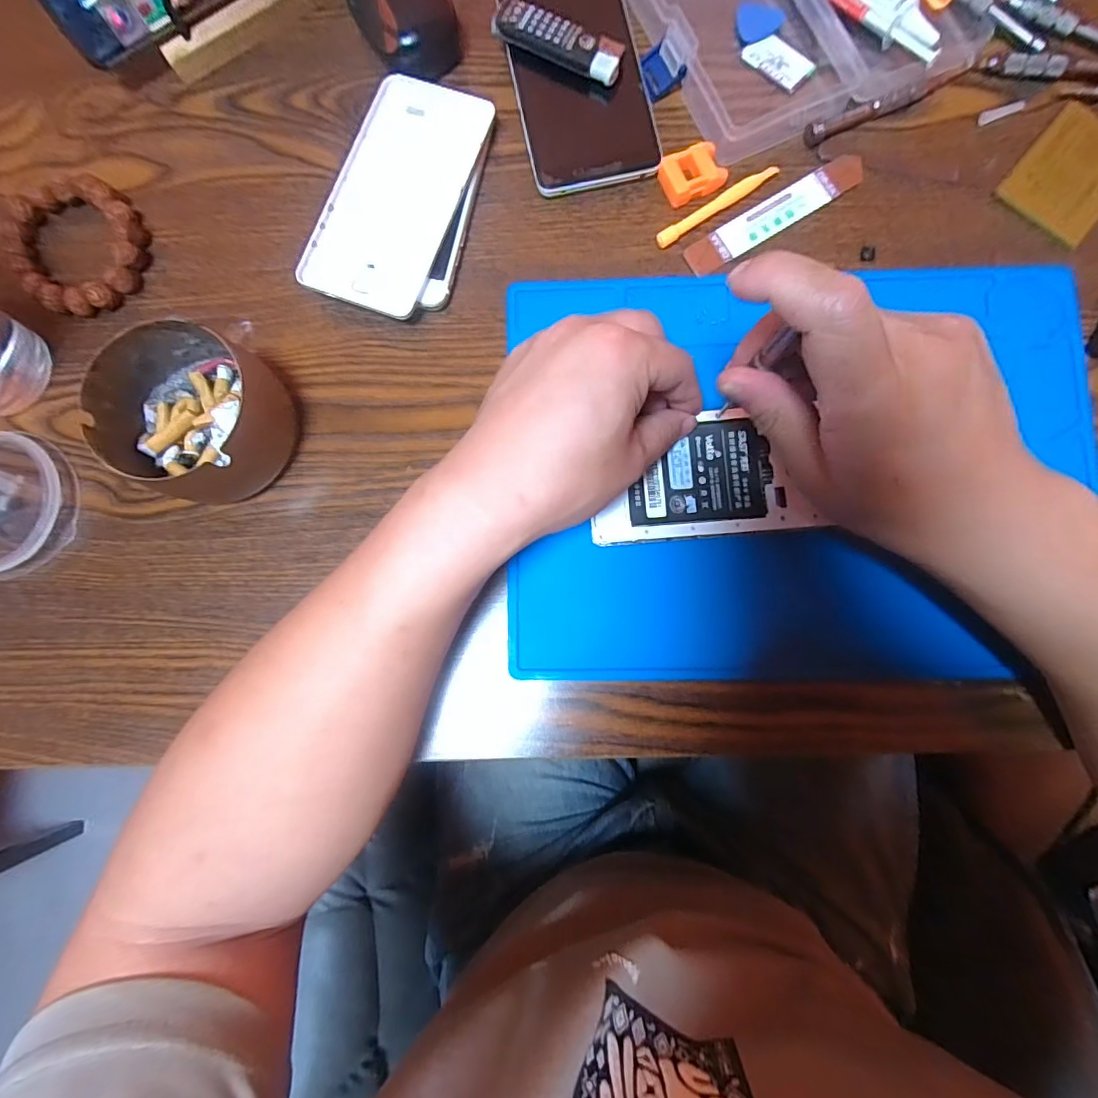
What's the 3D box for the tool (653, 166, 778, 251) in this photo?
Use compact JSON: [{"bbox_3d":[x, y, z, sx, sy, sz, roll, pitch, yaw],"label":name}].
[{"bbox_3d":[0.100,-0.204,0.300,0.083,0.006,0.009,-34,84,-2],"label":"tool"}]

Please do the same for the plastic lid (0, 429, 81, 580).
[{"bbox_3d":[-0.315,-0.026,0.289,0.079,0.016,0.080,0,84,2],"label":"plastic lid"}]

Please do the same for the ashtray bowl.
[{"bbox_3d":[-0.189,-0.073,0.275,0.088,0.050,0.087,0,84,2],"label":"ashtray bowl"}]

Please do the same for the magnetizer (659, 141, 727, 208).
[{"bbox_3d":[0.085,-0.221,0.299,0.035,0.011,0.026,-18,83,0],"label":"magnetizer"}]

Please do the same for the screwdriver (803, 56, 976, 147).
[{"bbox_3d":[0.204,-0.267,0.300,0.111,0.010,0.012,-26,84,-1],"label":"screwdriver"}]

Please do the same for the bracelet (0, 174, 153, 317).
[{"bbox_3d":[-0.280,-0.182,0.303,0.074,0.017,0.084,-41,84,-3],"label":"bracelet"}]

